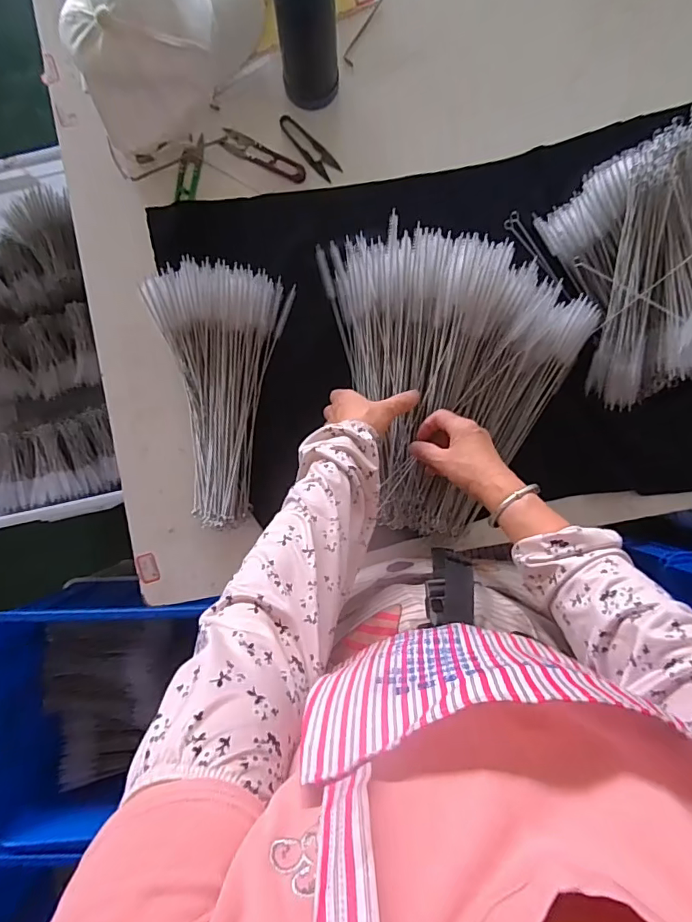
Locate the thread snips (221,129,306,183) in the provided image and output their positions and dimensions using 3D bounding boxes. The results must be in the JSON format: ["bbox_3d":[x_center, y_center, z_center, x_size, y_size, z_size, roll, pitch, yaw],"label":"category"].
[{"bbox_3d":[-0.106,-0.391,0.635,0.117,0.007,0.027,28,91,-1],"label":"thread snips"}]

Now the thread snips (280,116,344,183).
[{"bbox_3d":[-0.050,-0.400,0.634,0.098,0.006,0.026,43,91,-1],"label":"thread snips"}]

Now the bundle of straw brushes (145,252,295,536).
[{"bbox_3d":[-0.158,-0.081,0.608,0.165,0.042,0.311,2,91,0],"label":"bundle of straw brushes"}]

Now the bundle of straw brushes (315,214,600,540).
[{"bbox_3d":[0.147,-0.107,0.570,0.273,0.074,0.350,-14,91,0],"label":"bundle of straw brushes"}]

